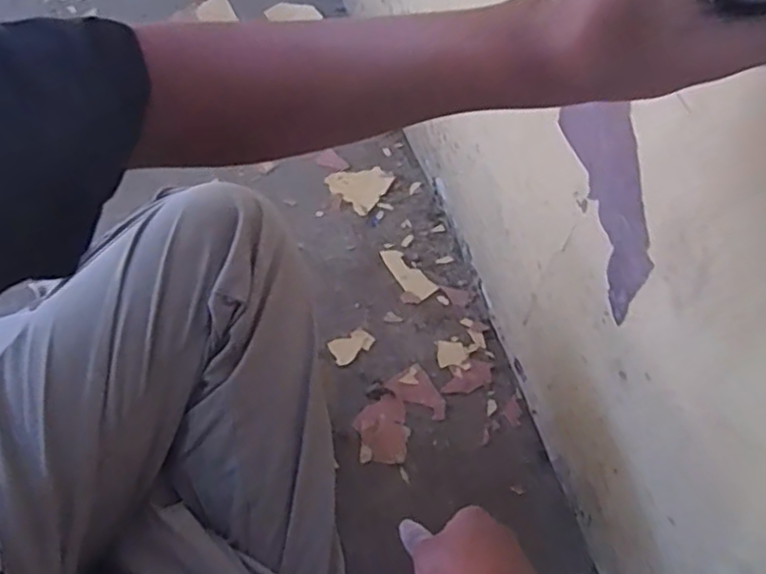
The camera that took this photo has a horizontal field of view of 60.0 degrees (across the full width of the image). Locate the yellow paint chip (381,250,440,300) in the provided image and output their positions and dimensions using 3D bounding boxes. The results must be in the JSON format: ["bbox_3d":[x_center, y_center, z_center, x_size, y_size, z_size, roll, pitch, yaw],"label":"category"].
[{"bbox_3d":[0.029,-0.017,0.840,0.033,0.004,0.086,-37,69,-21],"label":"yellow paint chip"}]

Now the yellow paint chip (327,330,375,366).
[{"bbox_3d":[-0.036,0.070,0.786,0.051,0.005,0.036,-22,64,-15],"label":"yellow paint chip"}]

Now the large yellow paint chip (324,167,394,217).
[{"bbox_3d":[-0.035,-0.144,0.920,0.081,0.005,0.082,31,63,13],"label":"large yellow paint chip"}]

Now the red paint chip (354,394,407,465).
[{"bbox_3d":[-0.003,0.159,0.738,0.054,0.006,0.072,0,60,-4],"label":"red paint chip"}]

